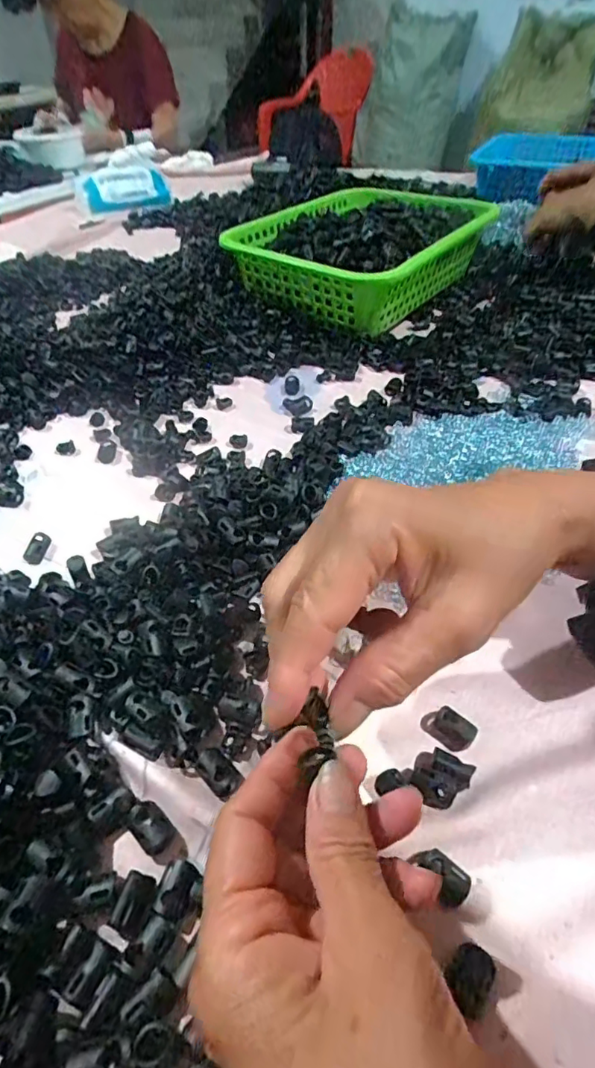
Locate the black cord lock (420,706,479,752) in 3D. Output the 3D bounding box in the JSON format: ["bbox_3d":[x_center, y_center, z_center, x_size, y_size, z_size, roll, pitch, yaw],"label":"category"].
[{"bbox_3d":[0.074,0.094,0.260,0.025,0.010,0.014,24,50,24],"label":"black cord lock"}]

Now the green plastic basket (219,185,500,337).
[{"bbox_3d":[0.072,-0.320,0.621,0.205,0.094,0.271,30,53,28],"label":"green plastic basket"}]

